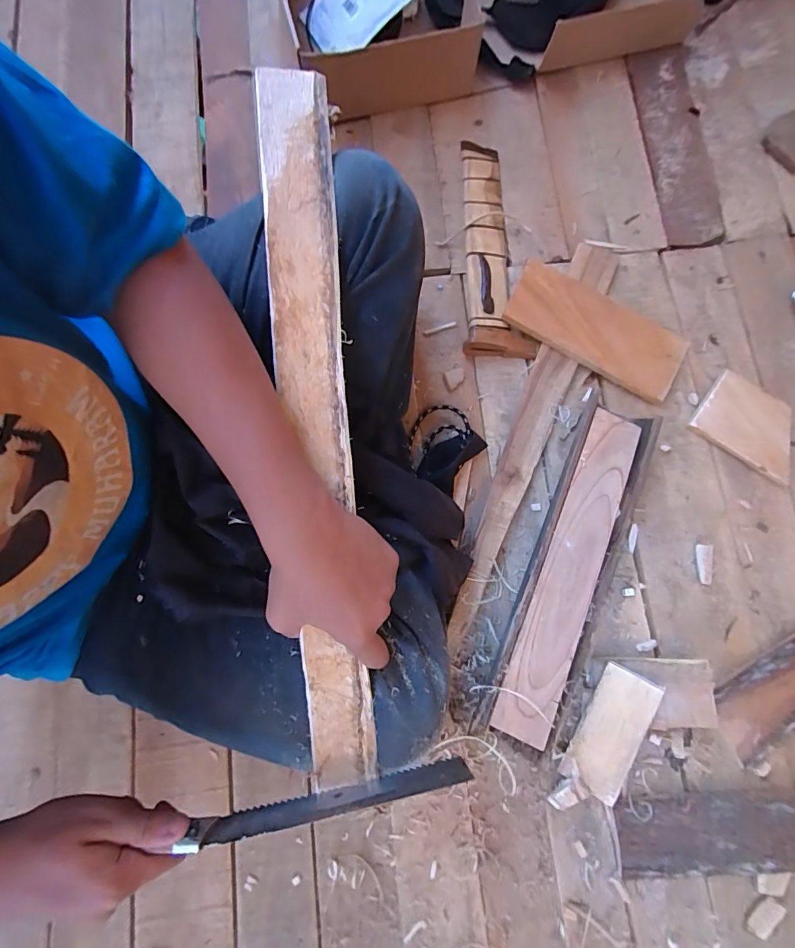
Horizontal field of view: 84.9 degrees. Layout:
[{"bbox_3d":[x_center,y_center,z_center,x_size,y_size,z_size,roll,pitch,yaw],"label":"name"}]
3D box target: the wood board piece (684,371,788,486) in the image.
[{"bbox_3d":[0.458,-0.063,0.565,0.131,0.018,0.092,34,81,6],"label":"wood board piece"}]

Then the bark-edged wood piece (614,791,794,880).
[{"bbox_3d":[0.367,0.393,0.474,0.246,0.032,0.075,-3,79,0],"label":"bark-edged wood piece"}]

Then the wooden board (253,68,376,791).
[{"bbox_3d":[-0.065,-0.043,0.341,0.058,0.013,0.554,-5,88,0],"label":"wooden board"}]

